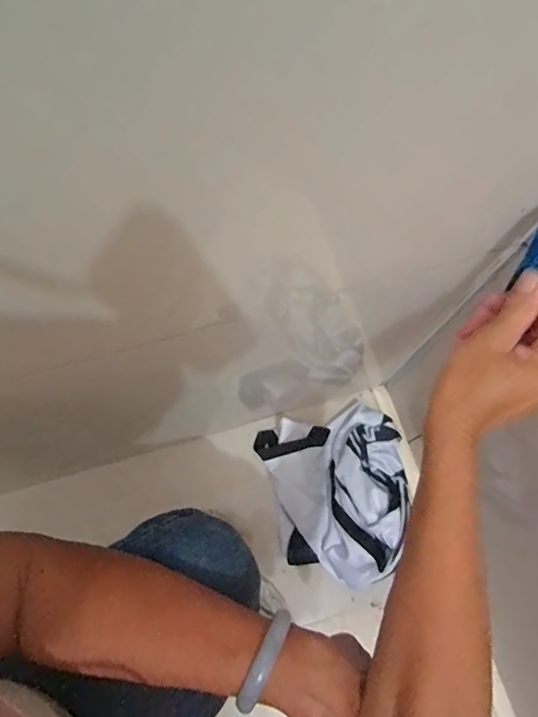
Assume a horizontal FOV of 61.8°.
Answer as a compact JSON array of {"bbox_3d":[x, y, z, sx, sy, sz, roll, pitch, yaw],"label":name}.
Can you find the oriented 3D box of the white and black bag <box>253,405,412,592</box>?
[{"bbox_3d":[0.107,0.192,0.651,0.201,0.082,0.239,-16,71,-6],"label":"white and black bag"}]

